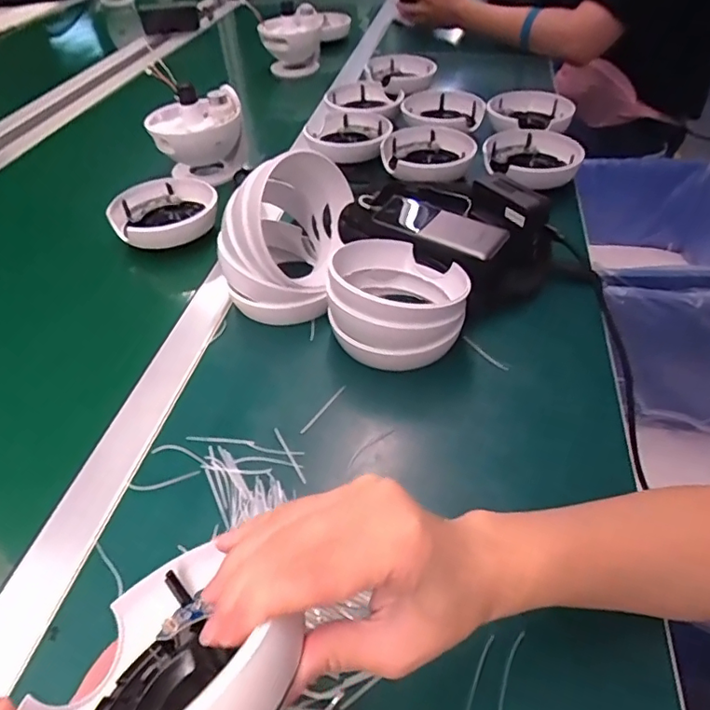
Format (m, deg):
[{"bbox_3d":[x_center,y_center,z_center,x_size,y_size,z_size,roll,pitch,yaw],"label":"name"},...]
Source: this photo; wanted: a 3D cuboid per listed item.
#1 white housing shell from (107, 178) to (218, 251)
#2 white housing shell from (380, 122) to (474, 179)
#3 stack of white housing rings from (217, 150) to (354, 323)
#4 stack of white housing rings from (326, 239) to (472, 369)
[{"bbox_3d":[-0.214,-0.161,0.606,0.114,0.035,0.101,-13,45,-11],"label":"white housing shell"},{"bbox_3d":[0.094,-0.260,0.685,0.113,0.029,0.138,10,45,12],"label":"white housing shell"},{"bbox_3d":[-0.063,-0.108,0.490,0.097,0.120,0.115,13,46,15],"label":"stack of white housing rings"},{"bbox_3d":[0.038,-0.048,0.462,0.113,0.073,0.117,1,44,4],"label":"stack of white housing rings"}]

